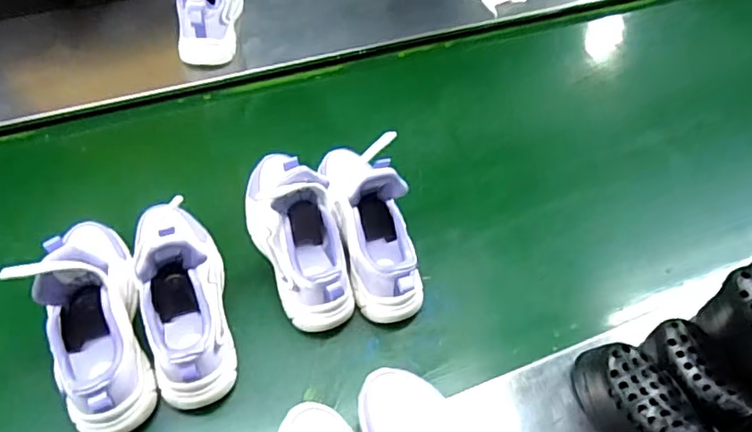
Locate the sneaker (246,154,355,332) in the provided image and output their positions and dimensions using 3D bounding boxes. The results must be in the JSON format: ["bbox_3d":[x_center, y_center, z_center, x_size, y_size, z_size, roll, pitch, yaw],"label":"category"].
[{"bbox_3d":[-0.097,0.005,0.685,0.098,0.137,0.233,-13,58,-13],"label":"sneaker"}]

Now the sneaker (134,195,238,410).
[{"bbox_3d":[-0.207,0.081,0.629,0.081,0.123,0.230,-9,57,-11],"label":"sneaker"}]

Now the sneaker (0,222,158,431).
[{"bbox_3d":[-0.298,0.094,0.596,0.081,0.143,0.241,-18,59,-16],"label":"sneaker"}]

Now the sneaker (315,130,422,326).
[{"bbox_3d":[-0.008,0.000,0.703,0.082,0.125,0.239,-14,58,-14],"label":"sneaker"}]

